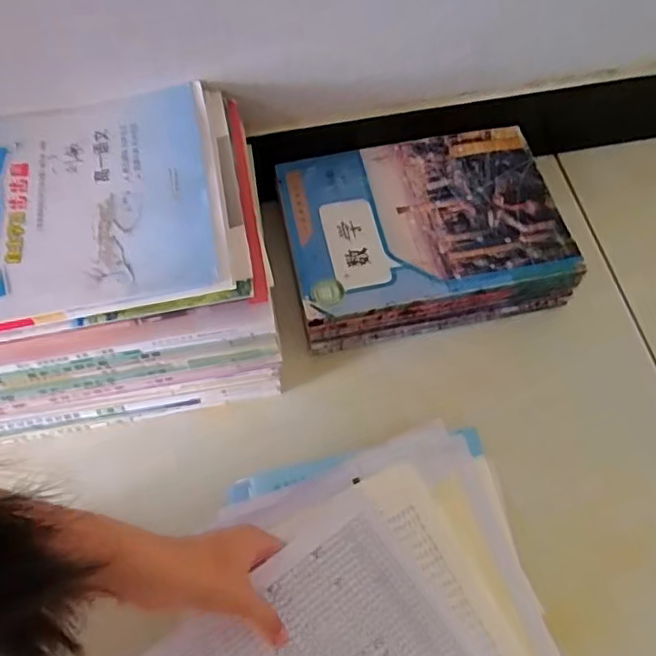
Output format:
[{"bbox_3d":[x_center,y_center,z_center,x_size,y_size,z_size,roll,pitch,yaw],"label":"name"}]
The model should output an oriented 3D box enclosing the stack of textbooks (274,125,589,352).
[{"bbox_3d":[0.090,-0.094,0.603,0.259,0.061,0.187,-10,64,-5],"label":"stack of textbooks"}]

